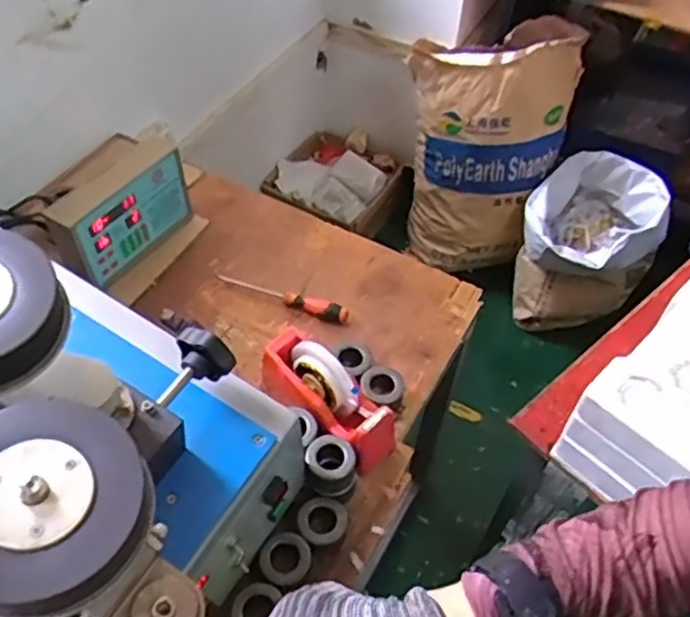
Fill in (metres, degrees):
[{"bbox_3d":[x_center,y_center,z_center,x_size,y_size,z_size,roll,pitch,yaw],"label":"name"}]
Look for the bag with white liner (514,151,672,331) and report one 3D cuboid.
[{"bbox_3d":[0.629,-0.151,1.811,0.323,0.374,0.319,28,55,18],"label":"bag with white liner"}]

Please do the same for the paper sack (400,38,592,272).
[{"bbox_3d":[0.352,-0.415,1.825,0.398,0.603,0.266,16,52,9],"label":"paper sack"}]

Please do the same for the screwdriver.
[{"bbox_3d":[-0.101,-0.025,1.087,0.225,0.023,0.030,20,53,12],"label":"screwdriver"}]

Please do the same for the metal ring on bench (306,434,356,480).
[{"bbox_3d":[-0.018,0.194,0.866,0.060,0.040,0.058,2,51,-2],"label":"metal ring on bench"}]

